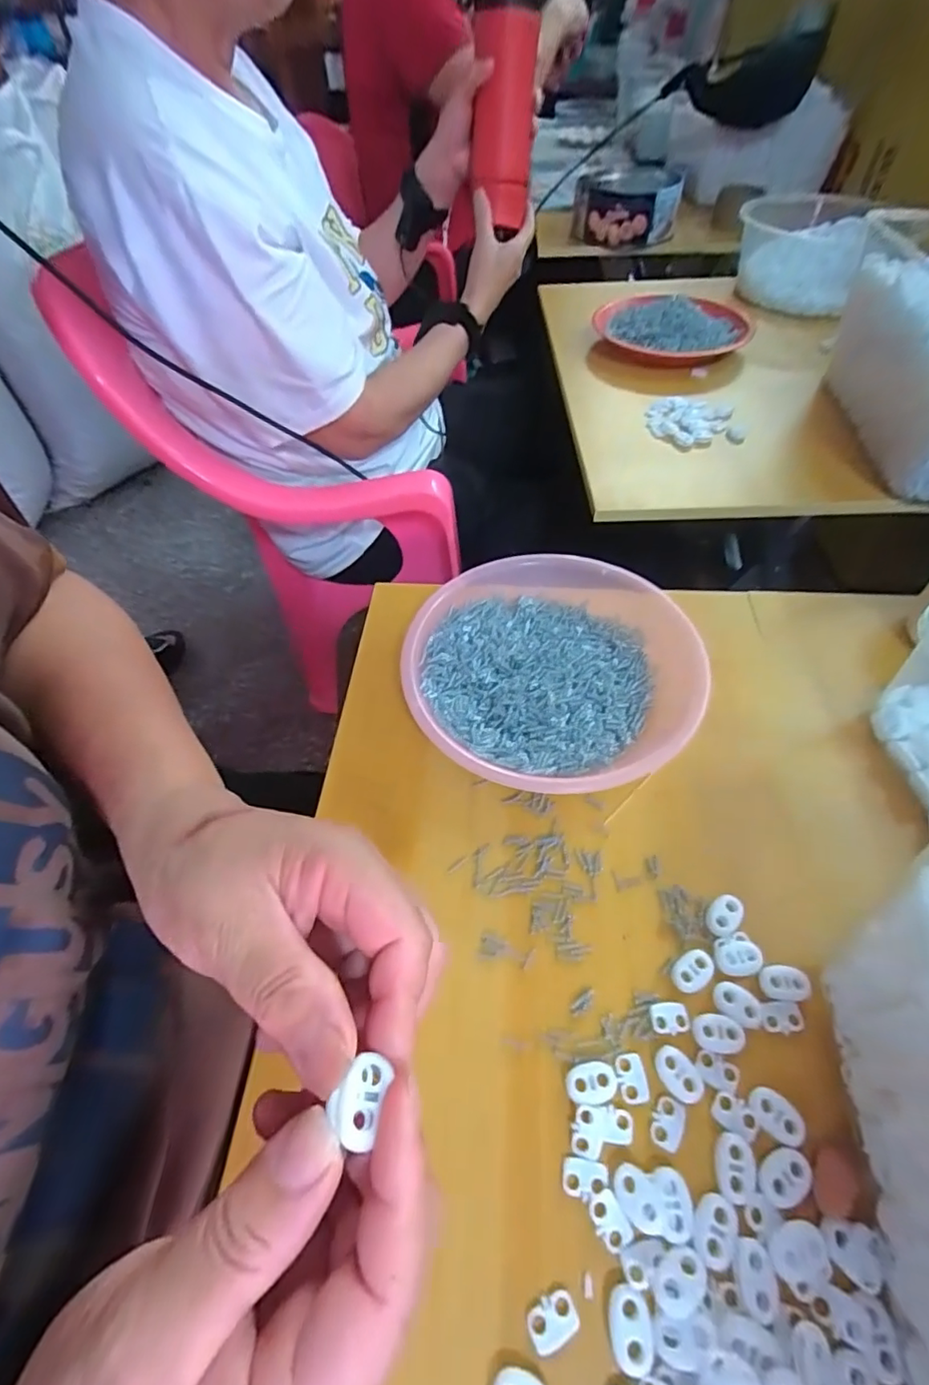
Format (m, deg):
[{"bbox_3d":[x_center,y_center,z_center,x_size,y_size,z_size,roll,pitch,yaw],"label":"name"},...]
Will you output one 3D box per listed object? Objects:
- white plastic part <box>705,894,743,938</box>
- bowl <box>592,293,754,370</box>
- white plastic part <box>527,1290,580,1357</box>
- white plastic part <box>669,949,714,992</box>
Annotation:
[{"bbox_3d":[0.135,0.116,0.281,0.015,0.005,0.022,30,60,23],"label":"white plastic part"},{"bbox_3d":[0.259,-0.462,0.683,0.181,0.046,0.164,13,55,12],"label":"bowl"},{"bbox_3d":[0.033,0.233,0.200,0.018,0.004,0.013,-29,56,-18],"label":"white plastic part"},{"bbox_3d":[0.113,0.137,0.266,0.023,0.004,0.014,-30,56,-19],"label":"white plastic part"}]

